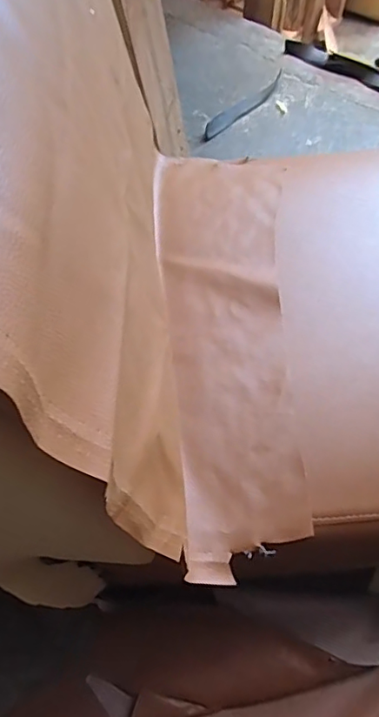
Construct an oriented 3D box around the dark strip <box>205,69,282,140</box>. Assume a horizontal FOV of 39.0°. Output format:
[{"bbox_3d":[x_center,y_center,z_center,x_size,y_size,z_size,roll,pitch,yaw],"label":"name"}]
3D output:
[{"bbox_3d":[0.101,-0.453,0.954,0.035,0.006,0.221,37,68,19],"label":"dark strip"}]

